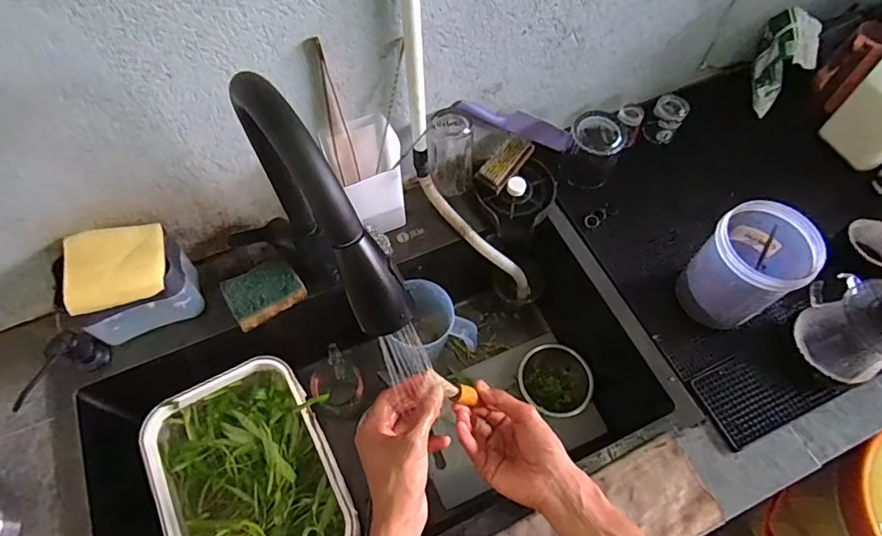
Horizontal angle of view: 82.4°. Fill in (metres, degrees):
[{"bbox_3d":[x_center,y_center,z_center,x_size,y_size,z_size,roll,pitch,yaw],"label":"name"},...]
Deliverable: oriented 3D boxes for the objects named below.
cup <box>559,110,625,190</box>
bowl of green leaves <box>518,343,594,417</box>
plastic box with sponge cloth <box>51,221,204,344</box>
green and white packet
[{"bbox_3d":[0.233,-0.179,0.791,0.075,0.101,0.075,1,61,-1],"label":"cup"},{"bbox_3d":[0.189,0.187,0.836,0.119,0.045,0.119,-18,81,2],"label":"bowl of green leaves"},{"bbox_3d":[-0.390,0.024,0.636,0.125,0.128,0.099,-19,64,-12],"label":"plastic box with sponge cloth"},{"bbox_3d":[0.573,-0.348,0.849,0.072,0.119,0.103,-14,63,-9],"label":"green and white packet"}]

